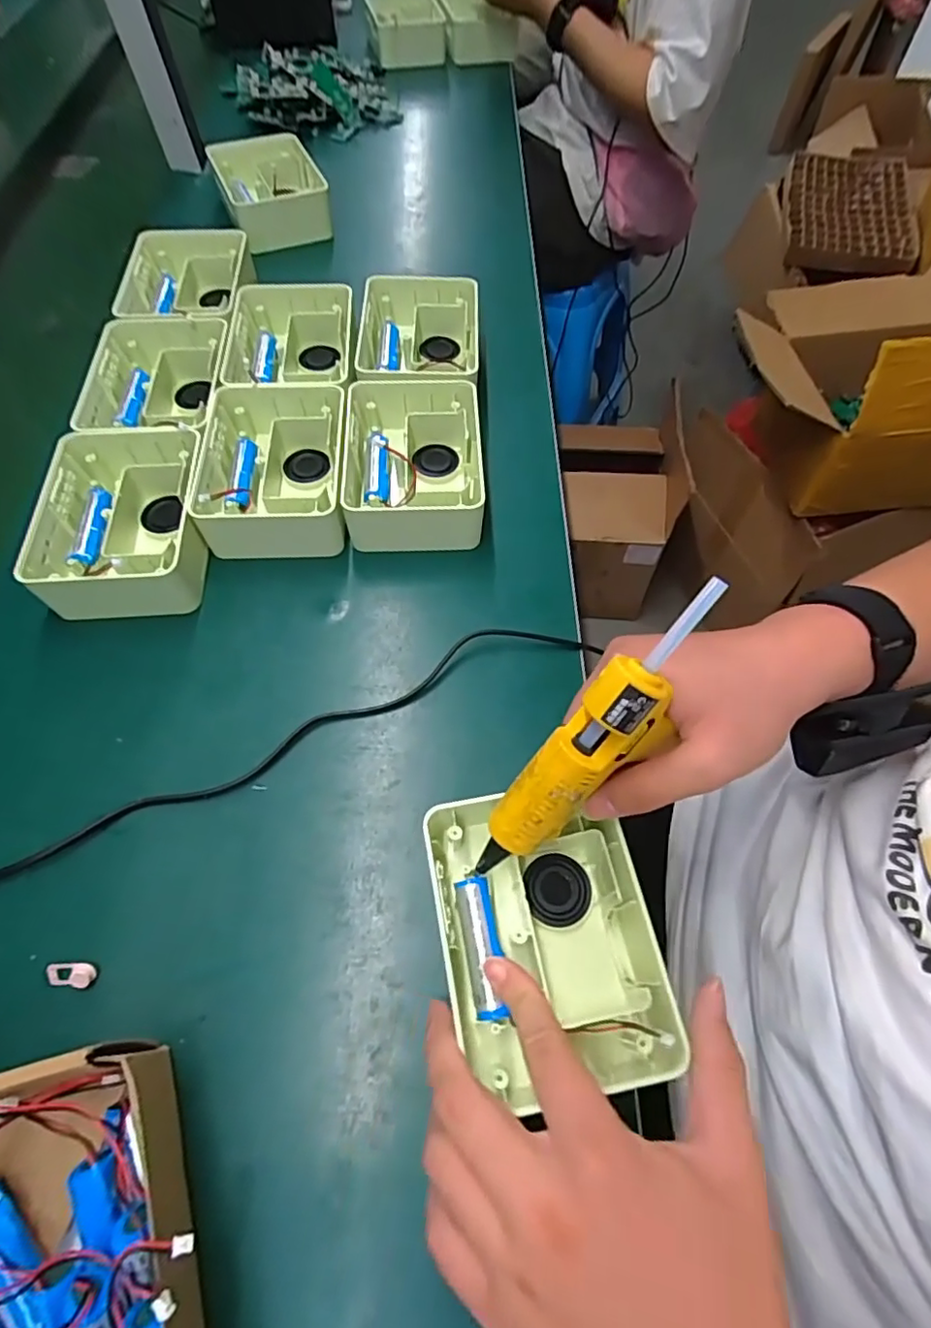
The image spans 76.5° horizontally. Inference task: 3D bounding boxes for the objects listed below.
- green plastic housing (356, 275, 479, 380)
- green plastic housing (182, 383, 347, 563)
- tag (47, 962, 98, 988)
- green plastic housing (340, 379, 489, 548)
[{"bbox_3d":[-0.045,-0.294,0.547,0.113,0.052,0.147,3,61,-1],"label":"green plastic housing"},{"bbox_3d":[-0.148,-0.155,0.468,0.111,0.044,0.150,-2,62,-4],"label":"green plastic housing"},{"bbox_3d":[-0.210,0.165,0.314,0.025,0.004,0.012,3,62,3],"label":"tag"},{"bbox_3d":[-0.043,-0.163,0.475,0.108,0.042,0.147,-1,62,-4],"label":"green plastic housing"}]

